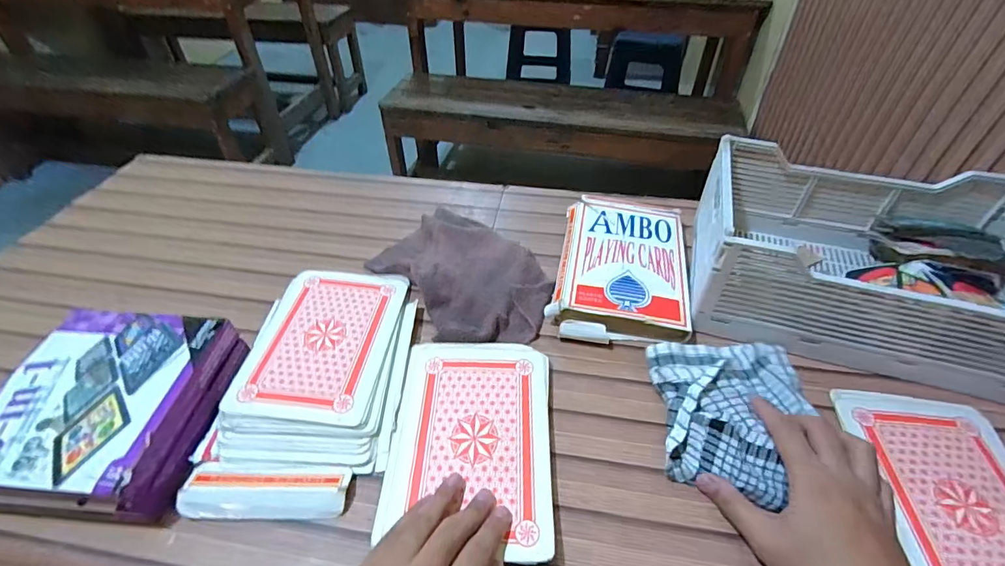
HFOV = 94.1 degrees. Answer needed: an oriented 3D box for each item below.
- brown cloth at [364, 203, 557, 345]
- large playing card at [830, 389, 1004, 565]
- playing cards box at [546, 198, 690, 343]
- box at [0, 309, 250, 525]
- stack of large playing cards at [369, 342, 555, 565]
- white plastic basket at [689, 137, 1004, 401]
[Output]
[{"bbox_3d":[-0.045,-0.015,0.536,0.149,0.028,0.226,-30,52,-26],"label":"brown cloth"},{"bbox_3d":[0.357,0.171,0.360,0.121,0.006,0.191,4,45,5],"label":"large playing card"},{"bbox_3d":[0.137,-0.023,0.538,0.140,0.022,0.222,7,45,8],"label":"playing cards box"},{"bbox_3d":[-0.327,0.099,0.390,0.164,0.044,0.165,2,45,2],"label":"box"},{"bbox_3d":[-0.025,0.124,0.397,0.131,0.015,0.191,2,45,3],"label":"stack of large playing cards"},{"bbox_3d":[0.367,-0.028,0.479,0.300,0.117,0.205,13,46,13],"label":"white plastic basket"}]

